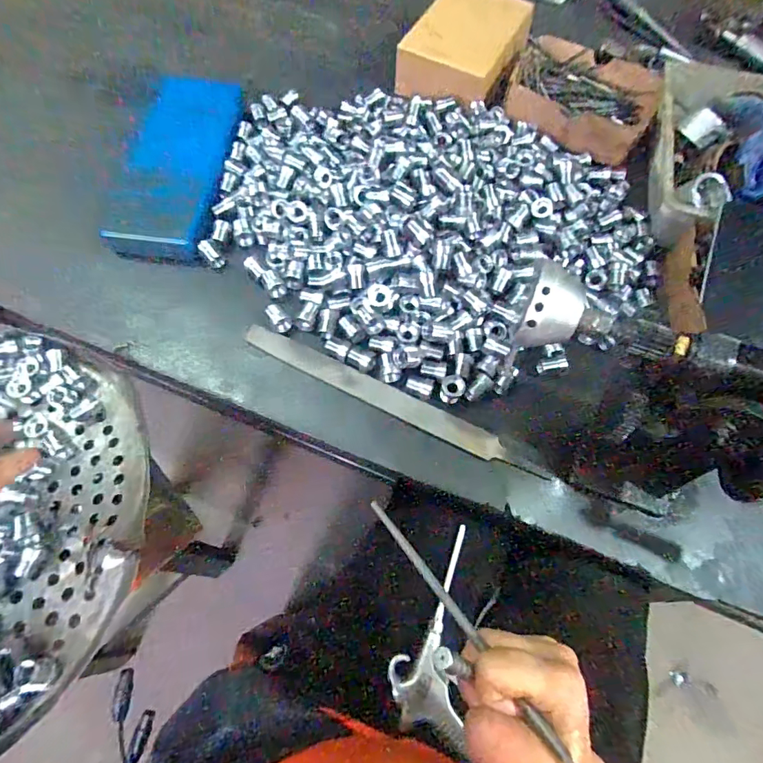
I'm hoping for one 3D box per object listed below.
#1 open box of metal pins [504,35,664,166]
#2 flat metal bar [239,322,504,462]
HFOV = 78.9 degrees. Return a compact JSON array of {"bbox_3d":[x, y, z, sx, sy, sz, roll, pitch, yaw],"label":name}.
[{"bbox_3d":[0.245,-0.355,0.568,0.170,0.037,0.142,28,66,9],"label":"open box of metal pins"},{"bbox_3d":[-0.010,0.007,0.425,0.253,0.010,0.021,26,66,8],"label":"flat metal bar"}]

